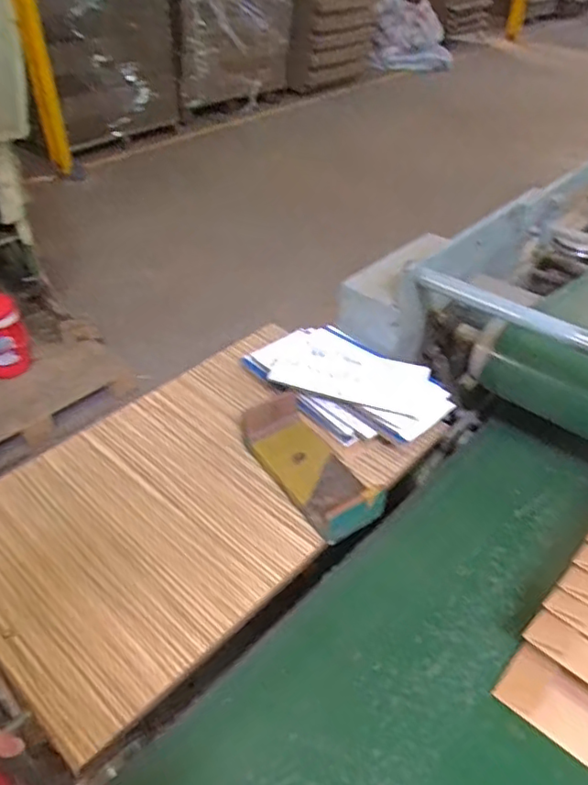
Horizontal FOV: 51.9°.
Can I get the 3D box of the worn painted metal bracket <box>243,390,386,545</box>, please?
[{"bbox_3d":[0.021,0.105,0.893,0.103,0.052,0.242,-24,46,-27],"label":"worn painted metal bracket"}]

